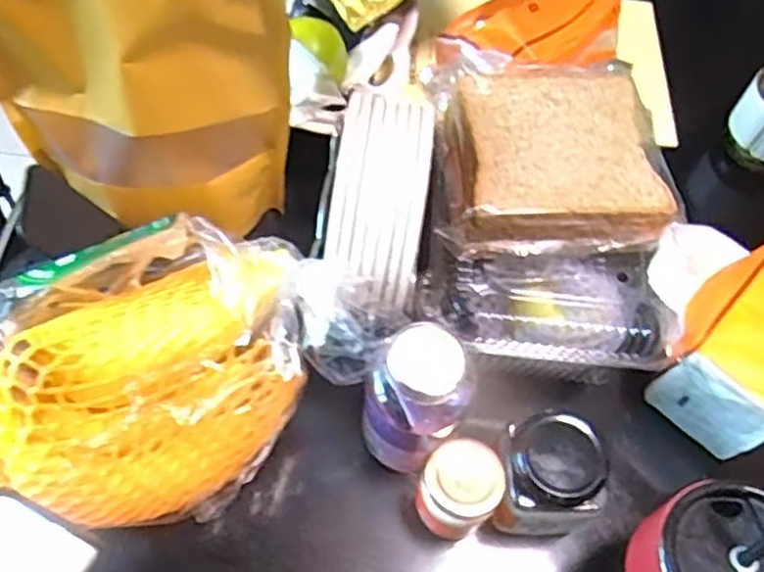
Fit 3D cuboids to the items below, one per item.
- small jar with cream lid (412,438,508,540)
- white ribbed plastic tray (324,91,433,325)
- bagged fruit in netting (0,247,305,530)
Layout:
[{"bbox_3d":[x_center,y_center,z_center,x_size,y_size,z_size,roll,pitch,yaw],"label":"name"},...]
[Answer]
[{"bbox_3d":[0.050,0.133,0.465,0.048,0.078,0.048,1,60,-2],"label":"small jar with cream lid"},{"bbox_3d":[0.001,-0.056,0.467,0.067,0.049,0.153,6,80,1],"label":"white ribbed plastic tray"},{"bbox_3d":[-0.162,0.064,0.451,0.219,0.102,0.145,-9,61,-8],"label":"bagged fruit in netting"}]

